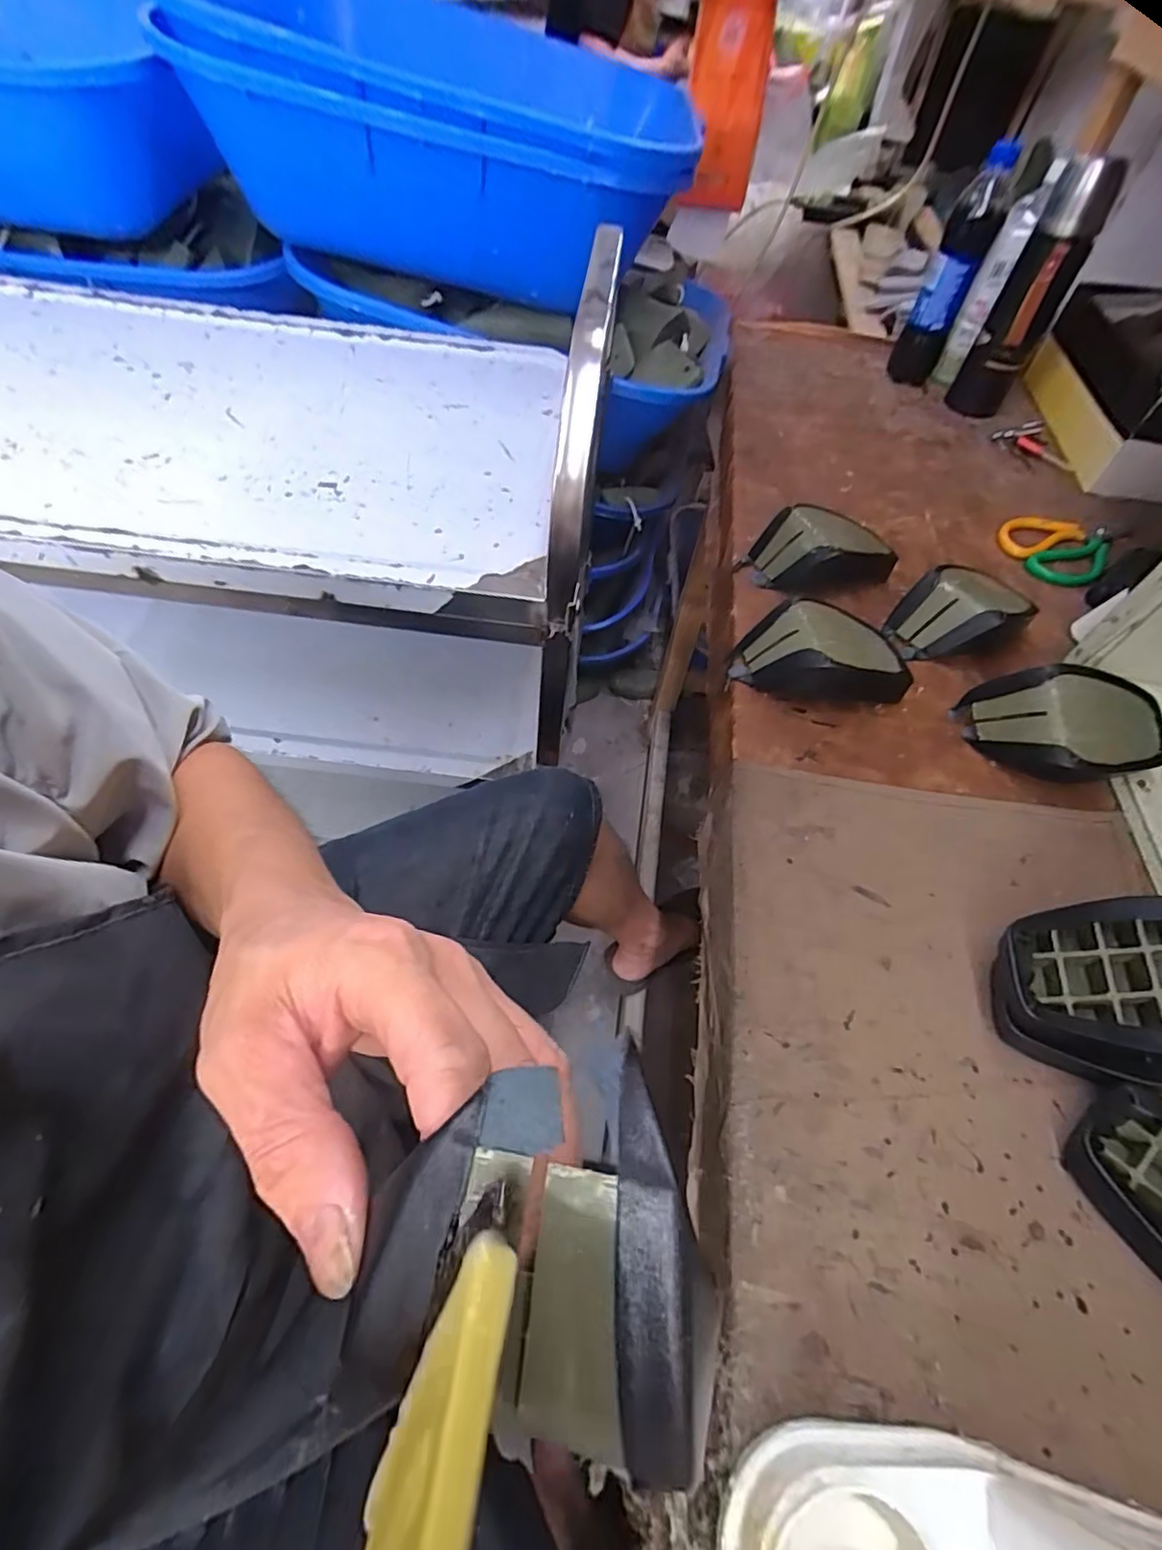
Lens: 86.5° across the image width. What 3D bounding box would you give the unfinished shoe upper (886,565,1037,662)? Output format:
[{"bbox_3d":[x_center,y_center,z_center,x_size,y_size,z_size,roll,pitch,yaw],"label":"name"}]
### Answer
[{"bbox_3d":[0.339,-0.143,0.549,0.117,0.053,0.085,-32,63,-22],"label":"unfinished shoe upper"}]

